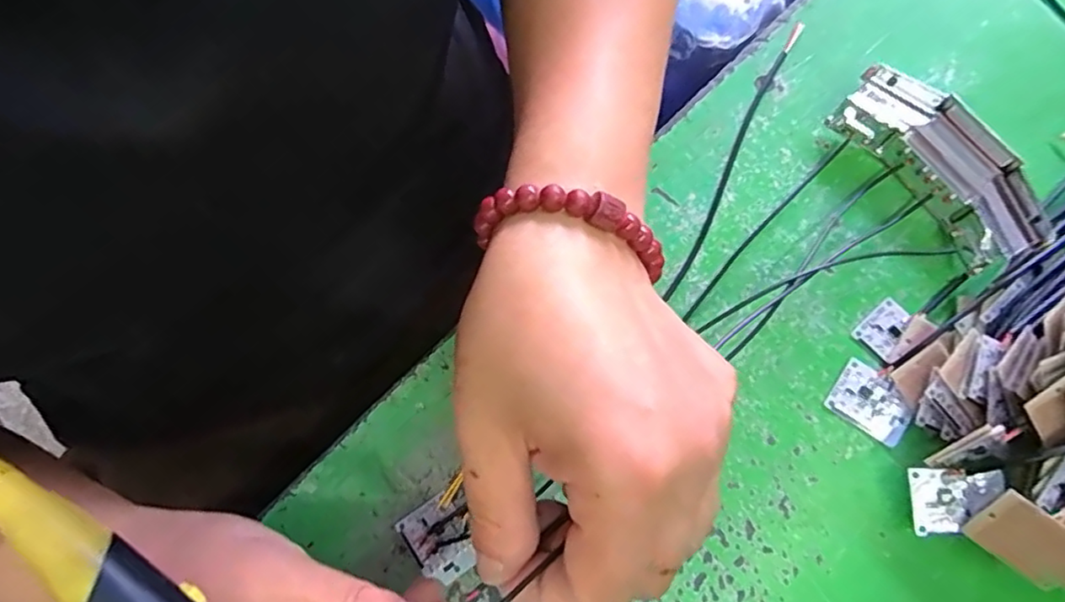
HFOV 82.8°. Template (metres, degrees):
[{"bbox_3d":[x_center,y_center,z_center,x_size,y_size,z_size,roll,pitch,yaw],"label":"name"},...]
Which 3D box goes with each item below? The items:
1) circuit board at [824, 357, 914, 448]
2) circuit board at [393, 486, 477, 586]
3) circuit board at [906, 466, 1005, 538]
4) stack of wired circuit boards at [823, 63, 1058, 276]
[{"bbox_3d":[0.143,0.042,0.254,0.031,0.006,0.025,34,79,10],"label":"circuit board"},{"bbox_3d":[-0.037,0.099,0.252,0.029,0.004,0.032,-34,76,-7],"label":"circuit board"},{"bbox_3d":[0.162,0.077,0.230,0.030,0.005,0.025,-5,85,17],"label":"circuit board"},{"bbox_3d":[0.180,-0.060,0.268,0.032,0.030,0.097,-31,76,-6],"label":"stack of wired circuit boards"}]

